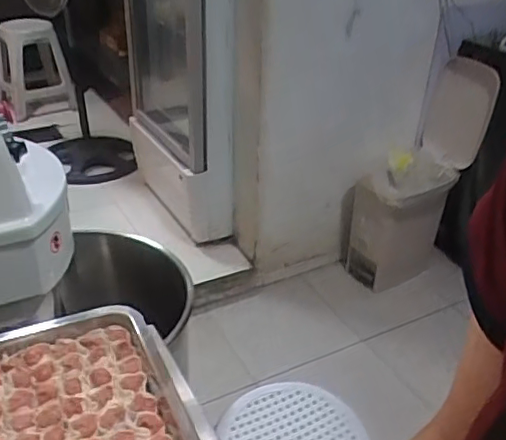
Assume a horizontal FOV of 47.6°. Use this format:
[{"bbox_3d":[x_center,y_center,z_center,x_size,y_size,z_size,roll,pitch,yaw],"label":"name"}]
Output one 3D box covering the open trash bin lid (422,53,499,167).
[{"bbox_3d":[0.665,-0.345,1.847,0.192,0.333,0.067,12,33,16],"label":"open trash bin lid"}]

